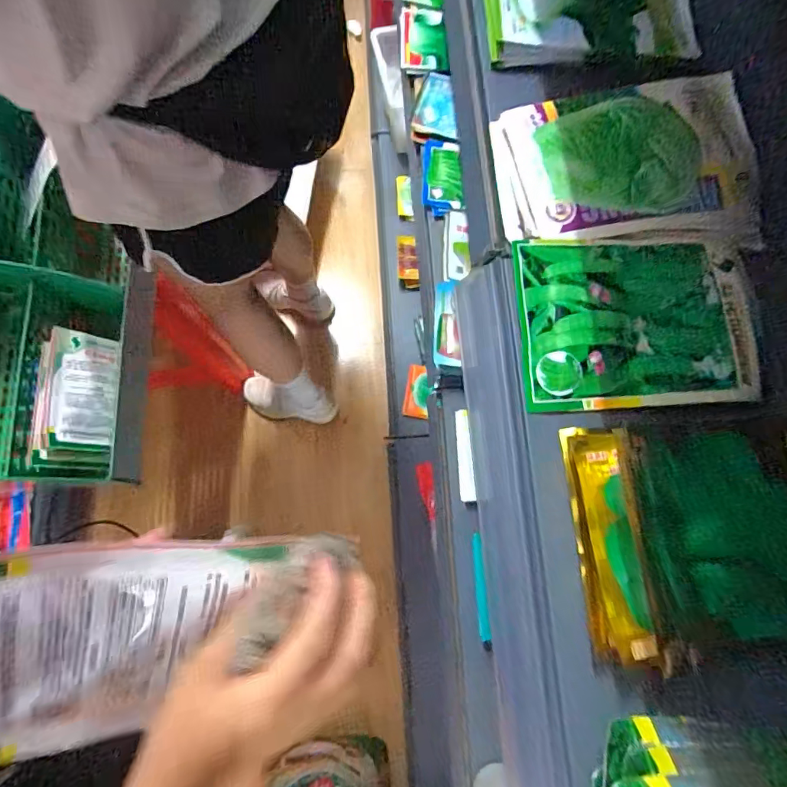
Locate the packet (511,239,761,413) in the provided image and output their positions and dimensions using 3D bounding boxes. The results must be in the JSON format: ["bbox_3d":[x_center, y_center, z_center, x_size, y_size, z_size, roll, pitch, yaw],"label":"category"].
[{"bbox_3d":[0.176,-0.053,0.337,0.171,0.015,0.124,-2,75,-2],"label":"packet"}]

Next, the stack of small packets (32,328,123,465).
[{"bbox_3d":[-0.484,0.011,0.708,0.050,0.099,0.201,-18,70,39],"label":"stack of small packets"}]

